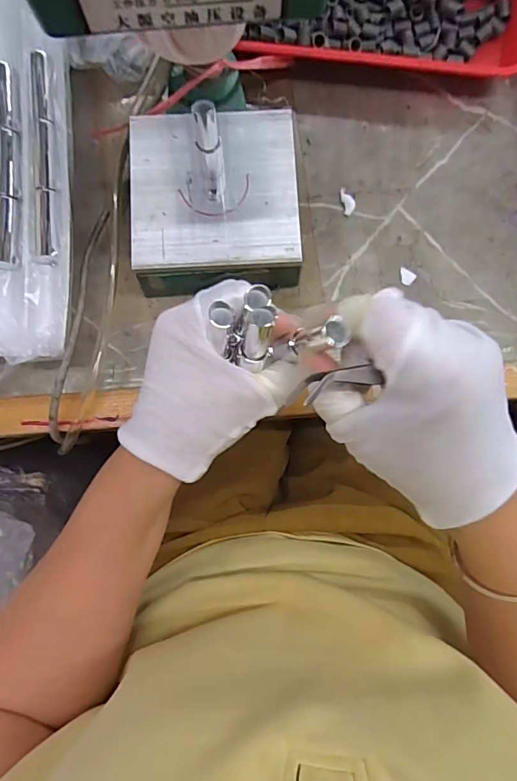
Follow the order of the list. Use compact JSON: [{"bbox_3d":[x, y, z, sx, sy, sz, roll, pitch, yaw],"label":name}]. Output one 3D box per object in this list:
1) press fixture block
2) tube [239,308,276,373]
[{"bbox_3d":[-0.031,-0.143,0.336,0.119,0.103,0.123,-5,83,-1],"label":"press fixture block"},{"bbox_3d":[-0.001,-0.026,0.243,0.013,0.038,0.010,12,47,-1],"label":"tube"}]

